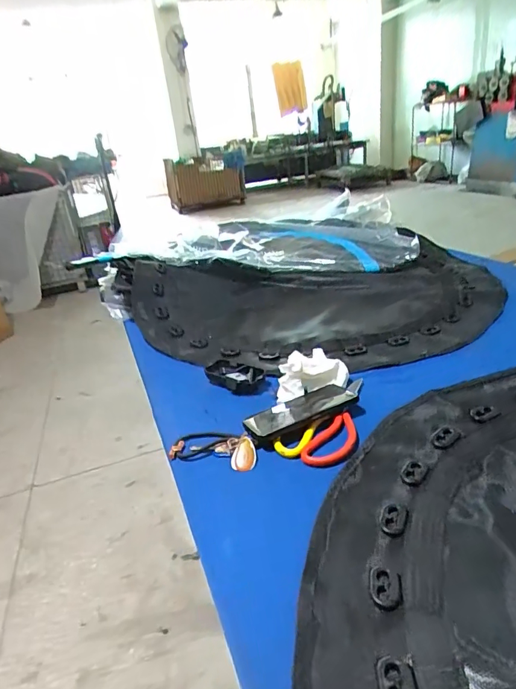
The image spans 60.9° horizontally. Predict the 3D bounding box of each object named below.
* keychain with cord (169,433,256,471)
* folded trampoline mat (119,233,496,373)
[{"bbox_3d":[-0.060,0.141,0.610,0.122,0.021,0.056,1,26,16],"label":"keychain with cord"},{"bbox_3d":[0.150,-0.112,0.990,0.887,0.105,0.485,-7,25,-2],"label":"folded trampoline mat"}]

